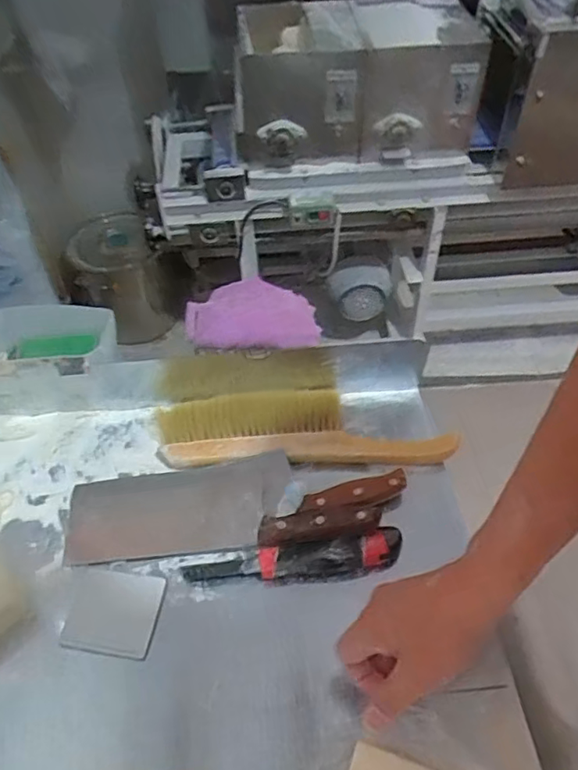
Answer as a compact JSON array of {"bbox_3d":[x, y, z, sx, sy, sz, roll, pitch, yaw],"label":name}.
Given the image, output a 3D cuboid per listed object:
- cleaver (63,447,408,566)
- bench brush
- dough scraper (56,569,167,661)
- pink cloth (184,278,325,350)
[{"bbox_3d":[-0.057,0.120,0.617,0.345,0.029,0.114,-7,50,-5],"label":"cleaver"},{"bbox_3d":[0.014,0.047,0.694,0.331,0.033,0.108,-2,50,-1],"label":"bench brush"},{"bbox_3d":[-0.170,0.215,0.561,0.091,0.004,0.075,6,54,7],"label":"dough scraper"},{"bbox_3d":[-0.041,-0.081,0.683,0.149,0.020,0.084,0,71,-10],"label":"pink cloth"}]

